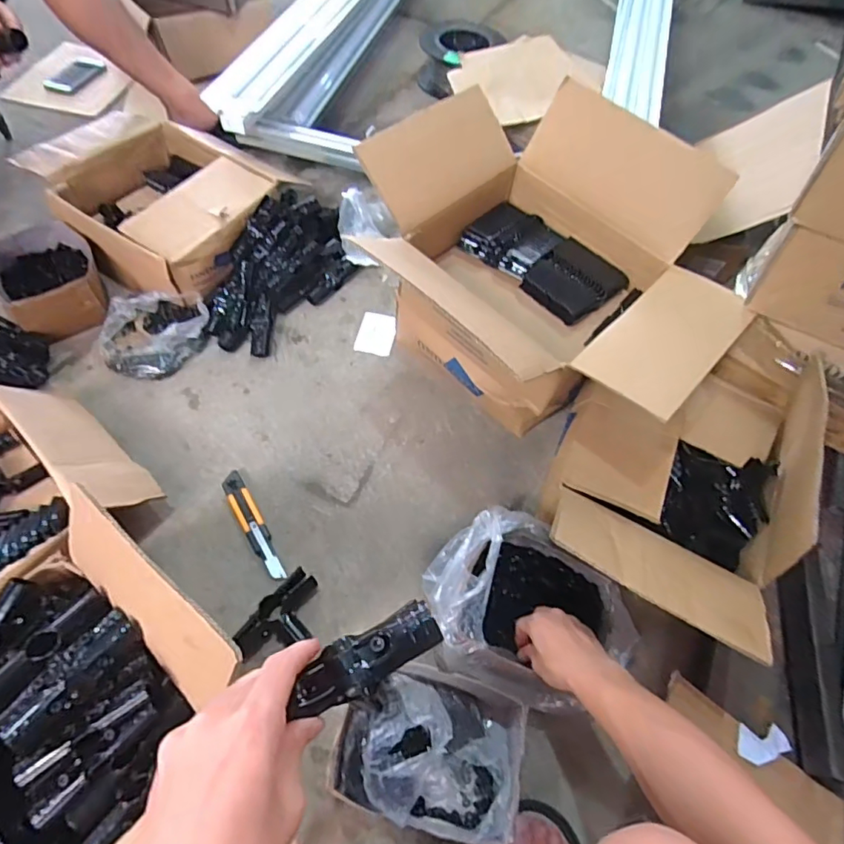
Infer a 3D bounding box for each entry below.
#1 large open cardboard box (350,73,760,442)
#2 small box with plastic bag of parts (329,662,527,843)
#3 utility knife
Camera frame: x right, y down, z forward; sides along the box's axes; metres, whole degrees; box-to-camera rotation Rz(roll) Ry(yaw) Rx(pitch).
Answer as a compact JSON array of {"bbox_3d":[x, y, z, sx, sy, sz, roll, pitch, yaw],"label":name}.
[{"bbox_3d":[0.166,-0.200,0.833,0.435,0.336,0.529,-39,69,-24],"label":"large open cardboard box"},{"bbox_3d":[0.010,0.378,0.636,0.203,0.105,0.156,16,59,6],"label":"small box with plastic bag of parts"},{"bbox_3d":[-0.253,0.154,0.813,0.034,0.010,0.188,-26,64,-18],"label":"utility knife"}]

